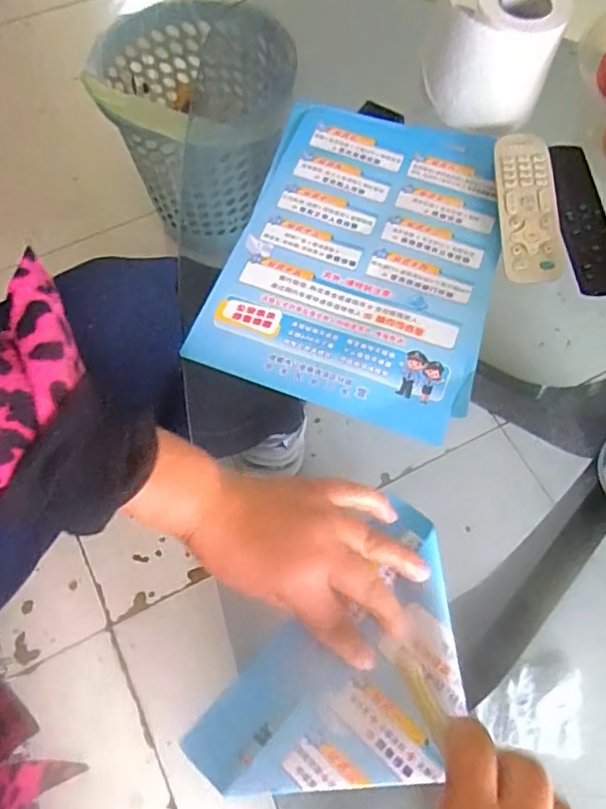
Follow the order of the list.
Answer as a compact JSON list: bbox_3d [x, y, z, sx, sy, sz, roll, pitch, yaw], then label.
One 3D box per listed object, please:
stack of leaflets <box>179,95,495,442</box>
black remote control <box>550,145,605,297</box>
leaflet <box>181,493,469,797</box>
[{"bbox_3d":[0.054,-0.130,0.497,0.209,0.016,0.289,17,69,6],"label":"stack of leaflets"},{"bbox_3d":[0.229,-0.151,0.488,0.037,0.022,0.134,-5,69,-3],"label":"black remote control"},{"bbox_3d":[0.040,0.170,0.370,0.115,0.017,0.197,42,74,14],"label":"leaflet"}]

